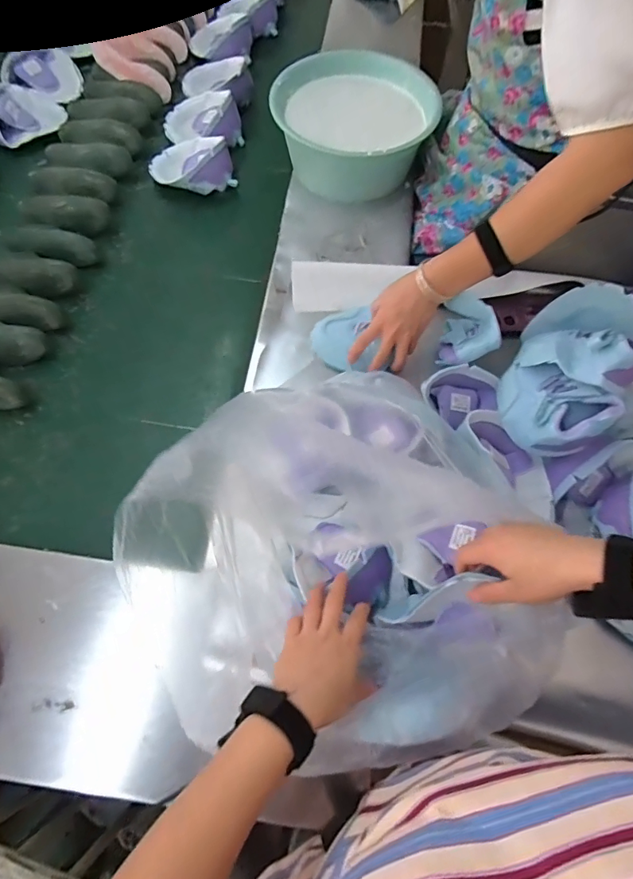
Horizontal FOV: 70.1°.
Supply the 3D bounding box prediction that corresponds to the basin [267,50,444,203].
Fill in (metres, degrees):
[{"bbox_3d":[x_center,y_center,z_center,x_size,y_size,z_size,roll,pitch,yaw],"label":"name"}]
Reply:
[{"bbox_3d":[0.071,-0.604,0.886,0.290,0.143,0.290,1,66,-3],"label":"basin"}]

